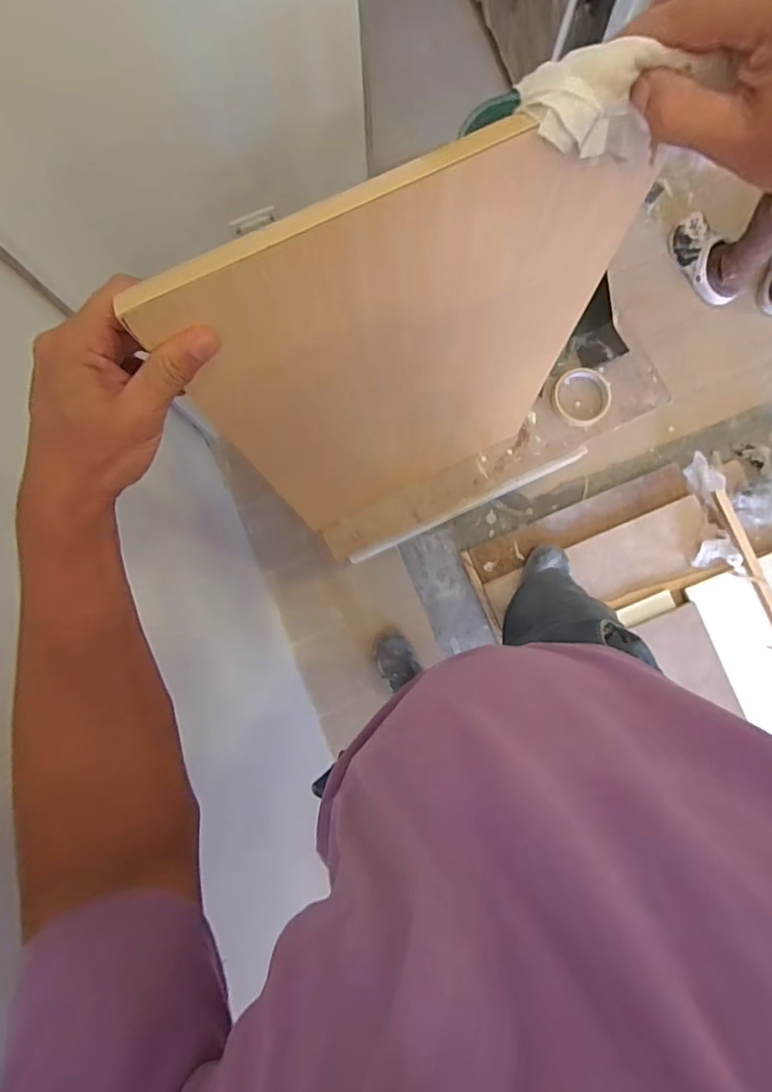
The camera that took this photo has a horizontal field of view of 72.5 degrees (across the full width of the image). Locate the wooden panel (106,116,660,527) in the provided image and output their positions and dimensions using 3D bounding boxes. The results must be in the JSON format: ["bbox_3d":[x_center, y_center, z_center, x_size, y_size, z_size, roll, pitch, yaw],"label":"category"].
[{"bbox_3d":[0.039,-0.151,0.557,0.362,0.584,0.020,-25,82,-1],"label":"wooden panel"}]

